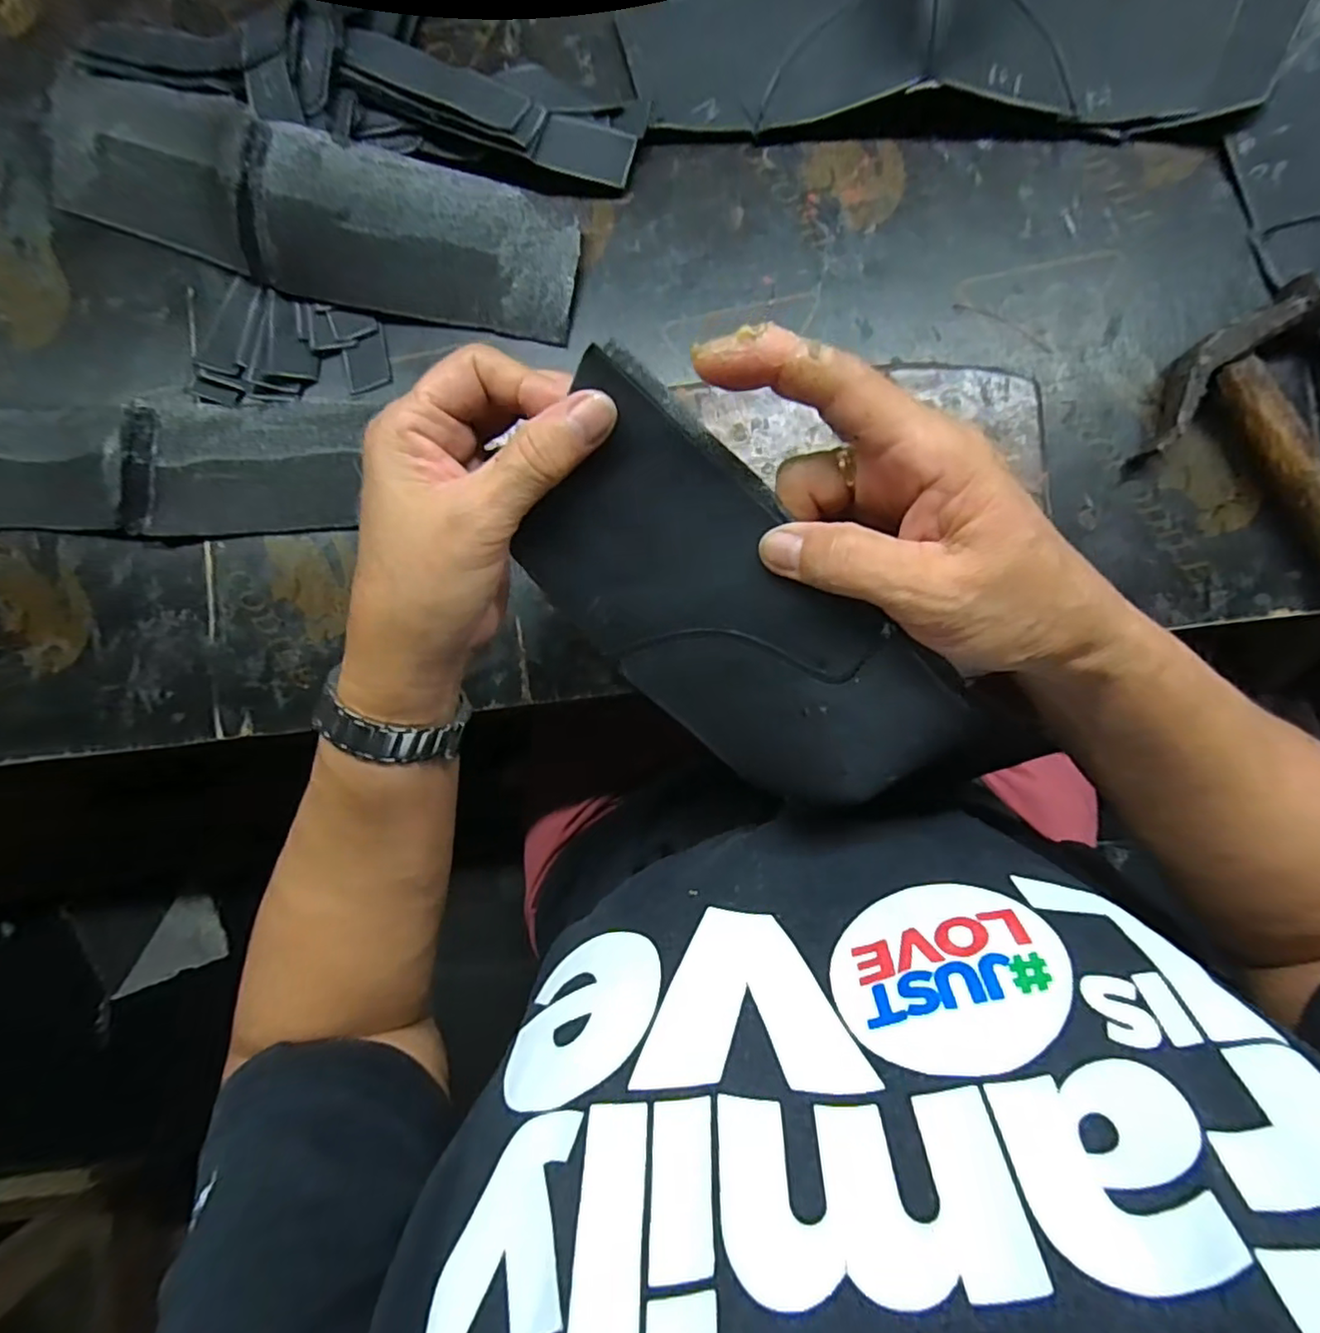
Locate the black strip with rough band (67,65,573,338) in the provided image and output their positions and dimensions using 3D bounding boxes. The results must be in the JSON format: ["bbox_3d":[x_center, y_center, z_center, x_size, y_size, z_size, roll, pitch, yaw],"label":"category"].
[{"bbox_3d":[-0.202,-0.256,0.344,0.315,0.053,0.085,18,89,2],"label":"black strip with rough band"}]

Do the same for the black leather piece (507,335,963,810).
[{"bbox_3d":[0.022,-0.018,0.230,0.173,0.014,0.085,44,111,1],"label":"black leather piece"}]

